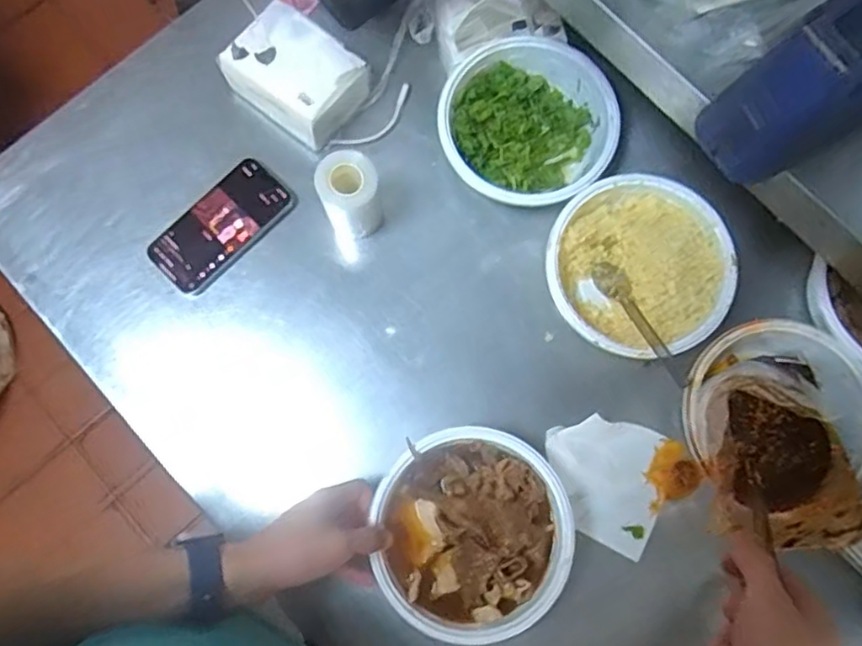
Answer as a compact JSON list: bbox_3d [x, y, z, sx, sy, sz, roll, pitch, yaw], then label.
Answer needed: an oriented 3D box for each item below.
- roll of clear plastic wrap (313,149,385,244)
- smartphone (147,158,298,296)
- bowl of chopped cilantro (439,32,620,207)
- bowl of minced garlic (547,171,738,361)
[{"bbox_3d":[-0.076,-0.118,0.614,0.053,0.089,0.057,0,78,-1],"label":"roll of clear plastic wrap"},{"bbox_3d":[-0.206,-0.095,0.648,0.143,0.015,0.072,-42,82,-9],"label":"smartphone"},{"bbox_3d":[0.093,-0.194,0.645,0.160,0.056,0.166,0,78,-1],"label":"bowl of chopped cilantro"},{"bbox_3d":[0.194,-0.049,0.620,0.163,0.054,0.170,0,78,-1],"label":"bowl of minced garlic"}]

